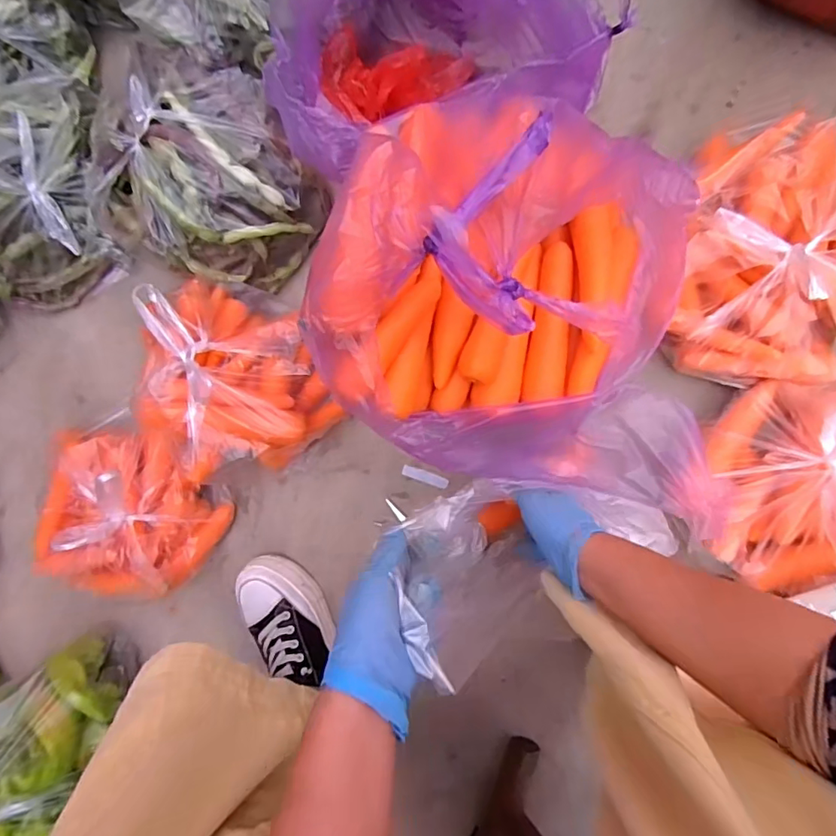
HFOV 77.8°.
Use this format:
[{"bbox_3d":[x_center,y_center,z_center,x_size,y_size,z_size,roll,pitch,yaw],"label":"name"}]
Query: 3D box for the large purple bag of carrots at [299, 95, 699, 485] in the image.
[{"bbox_3d":[0.064,-0.077,0.391,0.232,0.193,0.235,25,94,8],"label":"large purple bag of carrots"}]

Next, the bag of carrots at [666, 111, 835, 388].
[{"bbox_3d":[0.385,-0.167,0.539,0.231,0.102,0.259,10,92,8],"label":"bag of carrots"}]

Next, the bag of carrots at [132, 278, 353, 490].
[{"bbox_3d":[-0.227,-0.047,0.614,0.212,0.137,0.226,-38,85,7],"label":"bag of carrots"}]

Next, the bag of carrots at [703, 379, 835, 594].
[{"bbox_3d":[0.405,0.064,0.487,0.215,0.111,0.195,-4,90,8],"label":"bag of carrots"}]

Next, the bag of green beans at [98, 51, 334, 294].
[{"bbox_3d":[-0.254,-0.288,0.616,0.227,0.137,0.271,-45,84,6],"label":"bag of green beans"}]

